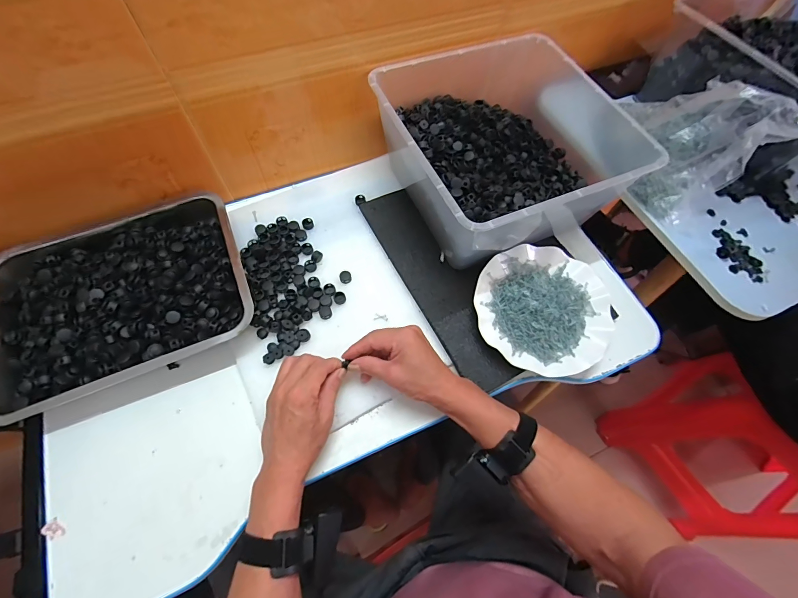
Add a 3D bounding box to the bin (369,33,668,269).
[{"bbox_3d":[0.162,-0.221,0.534,0.330,0.143,0.293,-22,68,-12],"label":"bin"}]

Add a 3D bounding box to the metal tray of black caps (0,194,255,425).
[{"bbox_3d":[-0.372,-0.019,0.474,0.312,0.049,0.261,-21,68,-12],"label":"metal tray of black caps"}]

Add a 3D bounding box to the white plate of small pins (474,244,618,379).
[{"bbox_3d":[0.199,0.014,0.493,0.181,0.029,0.178,1,65,-2],"label":"white plate of small pins"}]

